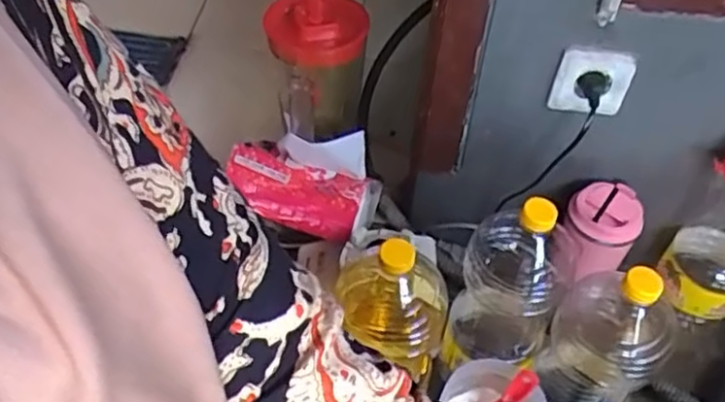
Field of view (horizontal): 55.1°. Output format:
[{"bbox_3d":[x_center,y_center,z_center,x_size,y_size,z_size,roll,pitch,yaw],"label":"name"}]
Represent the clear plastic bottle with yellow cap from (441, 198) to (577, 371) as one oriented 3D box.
[{"bbox_3d":[0.153,0.086,0.711,0.102,0.250,0.090,20,49,14],"label":"clear plastic bottle with yellow cap"}]

